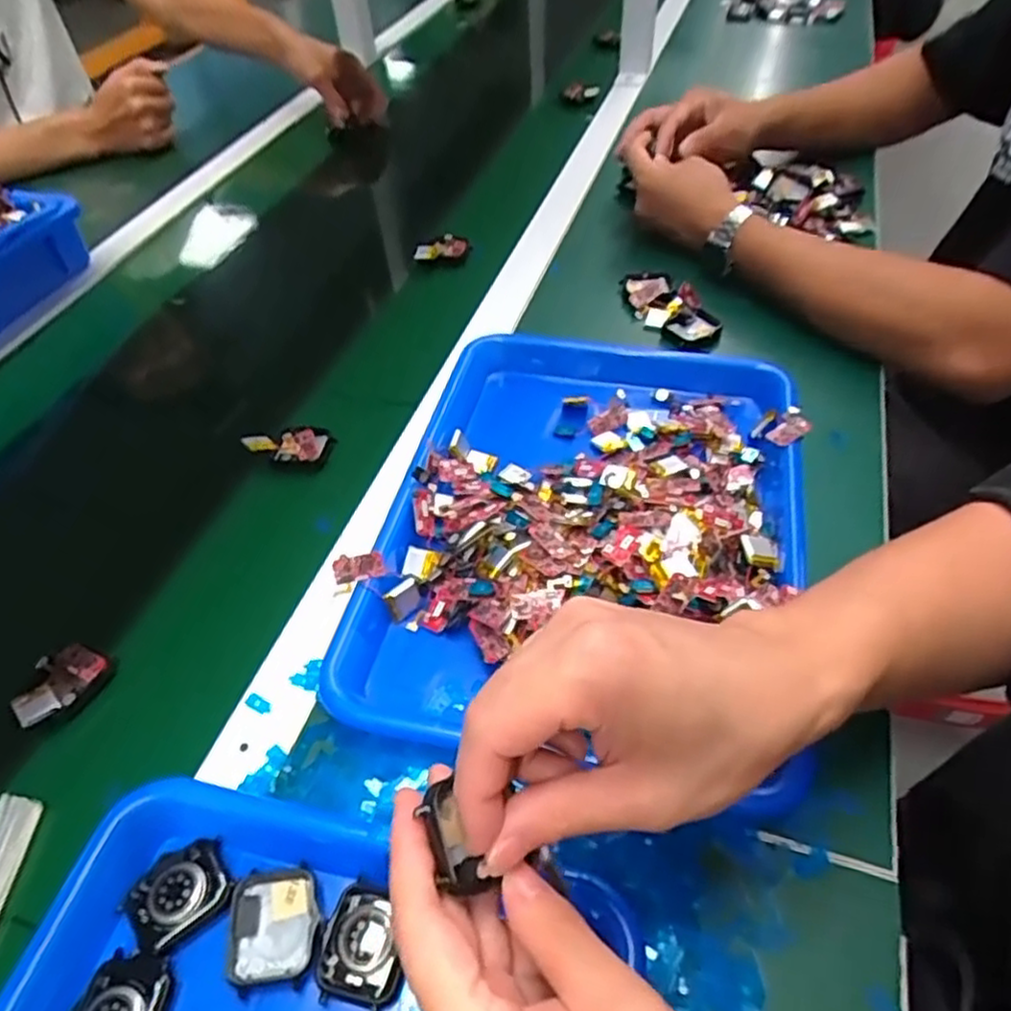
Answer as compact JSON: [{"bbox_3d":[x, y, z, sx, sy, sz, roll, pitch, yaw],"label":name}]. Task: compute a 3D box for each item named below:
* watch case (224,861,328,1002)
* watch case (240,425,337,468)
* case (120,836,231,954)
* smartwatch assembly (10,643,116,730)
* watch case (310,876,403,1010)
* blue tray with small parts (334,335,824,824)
[{"bbox_3d":[-0.102,0.186,0.309,0.041,0.008,0.046,-9,49,-4],"label":"watch case"},{"bbox_3d":[-0.161,-0.048,0.523,0.062,0.016,0.037,5,47,5],"label":"watch case"},{"bbox_3d":[-0.148,0.176,0.316,0.043,0.009,0.033,-31,54,-21],"label":"case"},{"bbox_3d":[-0.255,0.105,0.401,0.036,0.021,0.051,15,52,16],"label":"smartwatch assembly"},{"bbox_3d":[-0.060,0.190,0.302,0.037,0.011,0.043,10,51,12],"label":"watch case"},{"bbox_3d":[0.053,0.007,0.451,0.256,0.056,0.336,10,51,12],"label":"blue tray with small parts"}]

